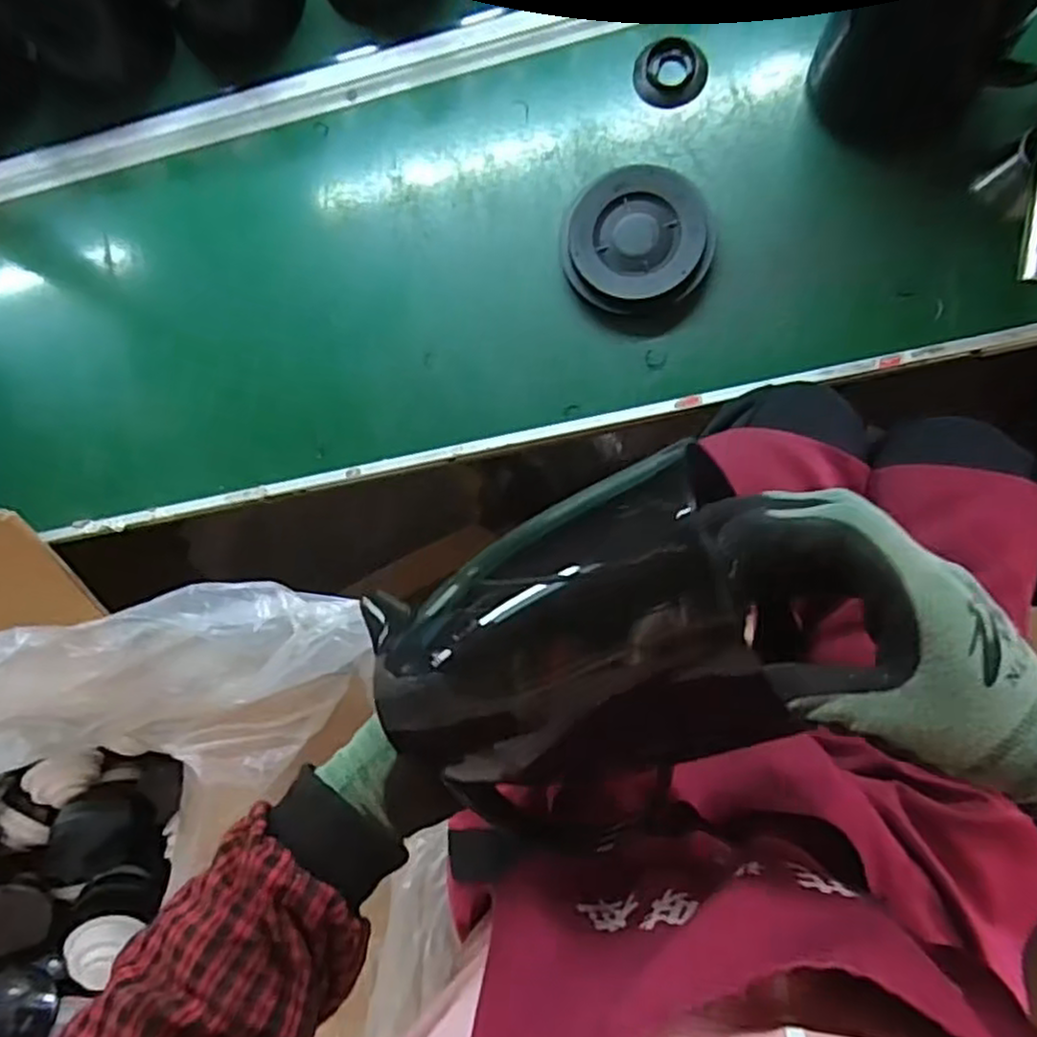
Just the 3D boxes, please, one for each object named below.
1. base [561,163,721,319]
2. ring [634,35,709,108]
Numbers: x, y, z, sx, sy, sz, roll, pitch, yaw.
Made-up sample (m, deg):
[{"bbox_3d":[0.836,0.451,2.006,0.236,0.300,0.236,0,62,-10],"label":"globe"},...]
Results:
[{"bbox_3d":[0.096,-0.222,0.576,0.114,0.026,0.105,0,87,8],"label":"base"},{"bbox_3d":[0.121,-0.353,0.570,0.056,0.017,0.045,-9,86,8],"label":"ring"}]

